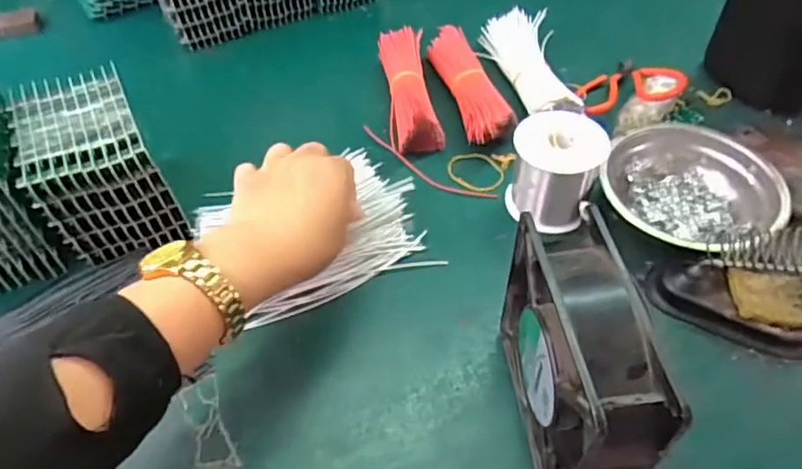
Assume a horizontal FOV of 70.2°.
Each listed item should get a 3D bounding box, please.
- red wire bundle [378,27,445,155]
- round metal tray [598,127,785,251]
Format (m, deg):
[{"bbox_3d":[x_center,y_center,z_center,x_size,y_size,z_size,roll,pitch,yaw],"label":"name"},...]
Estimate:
[{"bbox_3d":[0.007,-0.137,0.528,0.043,0.037,0.148,-6,48,-3],"label":"red wire bundle"},{"bbox_3d":[0.214,-0.036,0.434,0.123,0.039,0.108,7,48,9],"label":"round metal tray"}]

